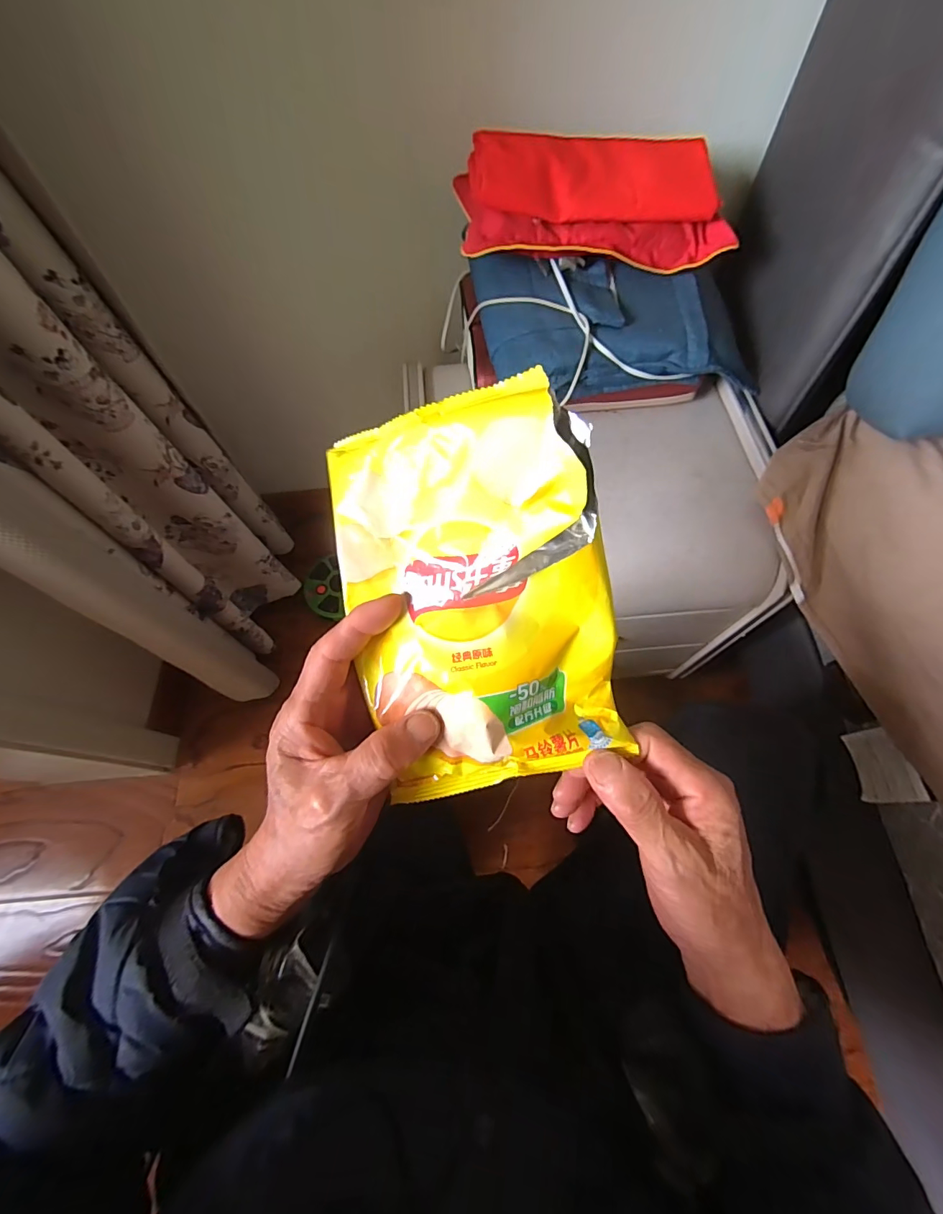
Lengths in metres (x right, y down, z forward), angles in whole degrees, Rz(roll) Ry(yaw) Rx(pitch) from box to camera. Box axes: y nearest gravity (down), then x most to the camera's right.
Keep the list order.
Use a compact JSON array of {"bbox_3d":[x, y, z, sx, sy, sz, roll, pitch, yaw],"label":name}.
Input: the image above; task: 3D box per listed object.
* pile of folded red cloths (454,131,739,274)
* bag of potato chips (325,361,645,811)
[{"bbox_3d":[0.130,-0.420,0.492,0.281,0.093,0.127,-3,66,0],"label":"pile of folded red cloths"},{"bbox_3d":[0.001,0.000,0.236,0.131,0.032,0.195,-9,101,16],"label":"bag of potato chips"}]

